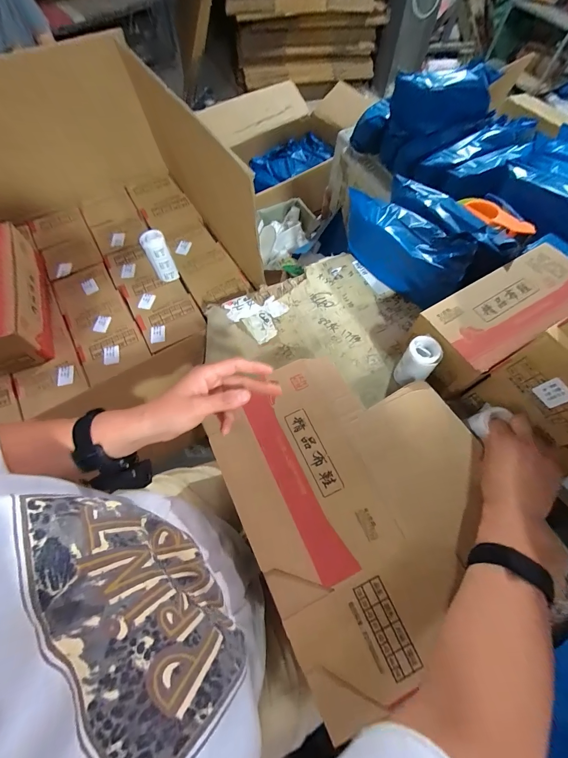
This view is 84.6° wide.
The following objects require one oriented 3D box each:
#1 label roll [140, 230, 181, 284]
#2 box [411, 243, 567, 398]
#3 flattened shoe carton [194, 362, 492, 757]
[{"bbox_3d":[-0.276,-0.270,0.697,0.048,0.106,0.050,0,65,0],"label":"label roll"},{"bbox_3d":[0.370,-0.101,0.556,0.319,0.118,0.135,-31,69,-14],"label":"box"},{"bbox_3d":[0.113,0.147,0.429,0.341,0.036,0.399,-25,68,-11],"label":"flattened shoe carton"}]

